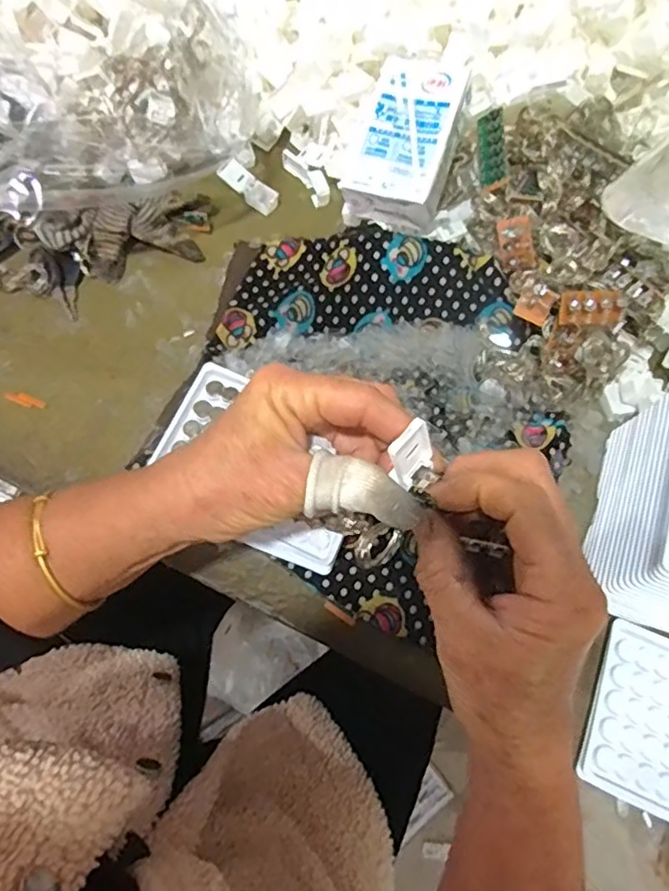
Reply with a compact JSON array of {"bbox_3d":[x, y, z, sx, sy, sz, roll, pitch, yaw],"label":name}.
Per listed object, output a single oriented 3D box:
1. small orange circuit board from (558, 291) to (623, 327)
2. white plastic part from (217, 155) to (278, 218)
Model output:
[{"bbox_3d":[0.171,-0.091,0.392,0.039,0.008,0.022,1,101,7],"label":"small orange circuit board"},{"bbox_3d":[-0.071,-0.219,0.501,0.055,0.006,0.023,39,72,-5],"label":"white plastic part"}]

